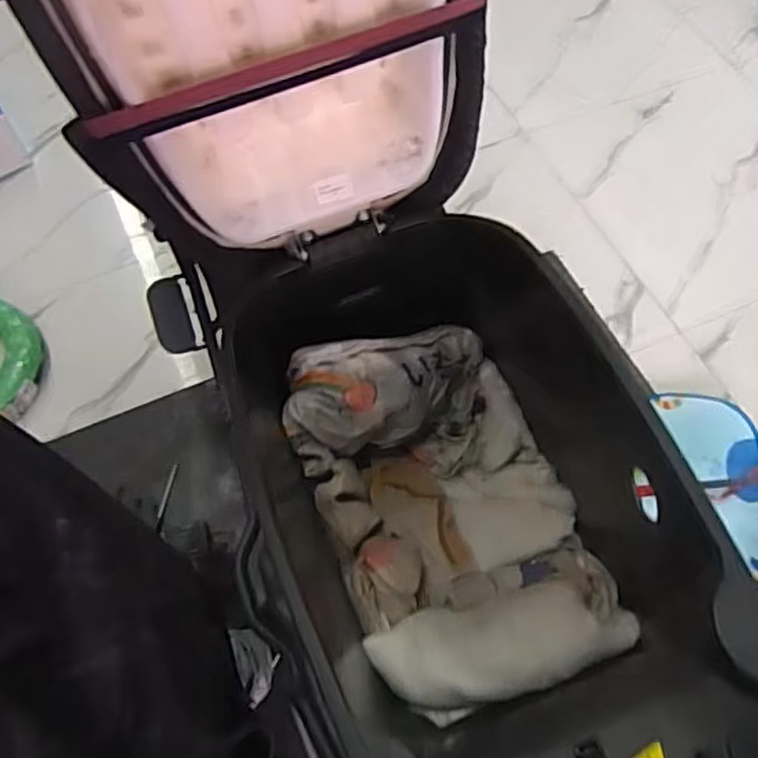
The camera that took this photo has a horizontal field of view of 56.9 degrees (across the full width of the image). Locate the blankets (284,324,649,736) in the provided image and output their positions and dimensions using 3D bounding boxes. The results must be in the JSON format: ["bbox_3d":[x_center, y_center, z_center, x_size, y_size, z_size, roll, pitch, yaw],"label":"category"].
[{"bbox_3d":[0.070,0.119,0.721,0.257,0.150,0.390,-18,63,-11],"label":"blankets"}]

